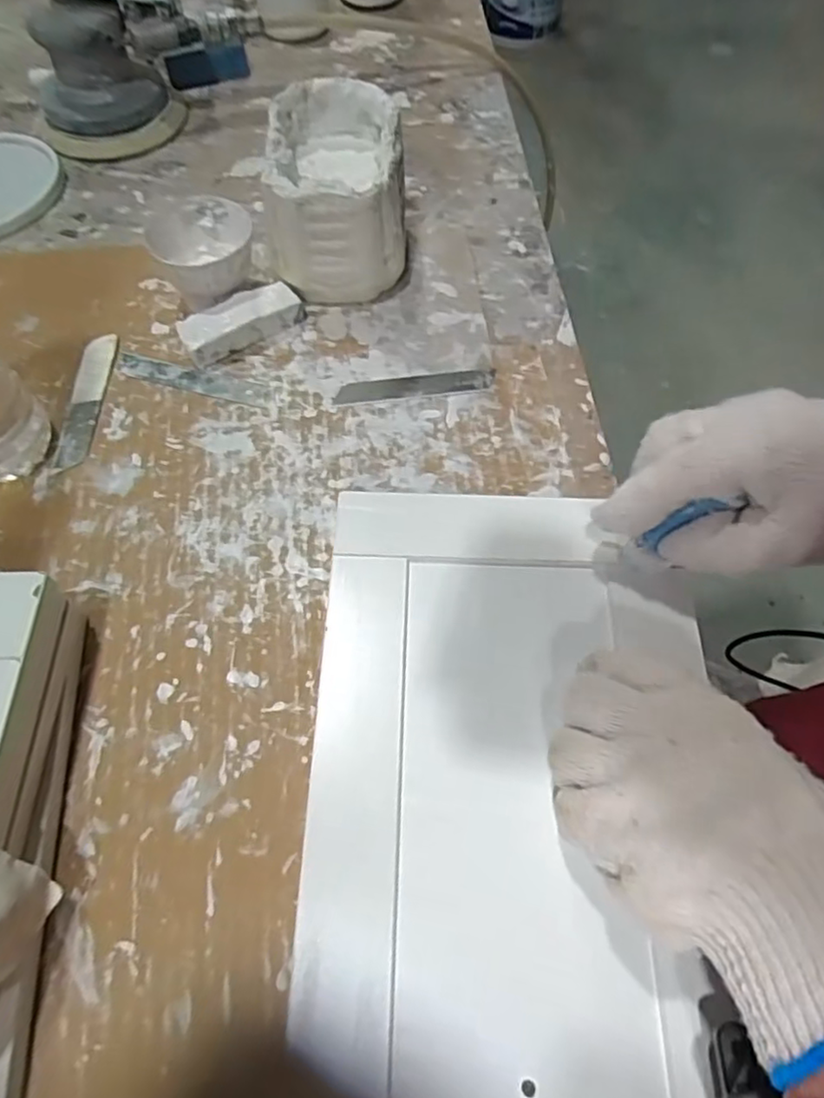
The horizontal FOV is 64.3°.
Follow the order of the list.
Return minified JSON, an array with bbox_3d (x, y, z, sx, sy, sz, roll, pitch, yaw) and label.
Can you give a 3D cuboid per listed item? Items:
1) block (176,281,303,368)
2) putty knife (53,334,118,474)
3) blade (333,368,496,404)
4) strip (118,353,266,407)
[{"bbox_3d":[-0.107,-0.143,0.412,0.075,0.023,0.026,-31,65,-15],"label":"block"},{"bbox_3d":[-0.197,-0.091,0.395,0.019,0.007,0.100,0,61,2],"label":"putty knife"},{"bbox_3d":[0.002,-0.101,0.399,0.097,0.004,0.017,-7,61,-3],"label":"blade"},{"bbox_3d":[-0.135,-0.106,0.402,0.099,0.004,0.018,13,62,8],"label":"strip"}]

